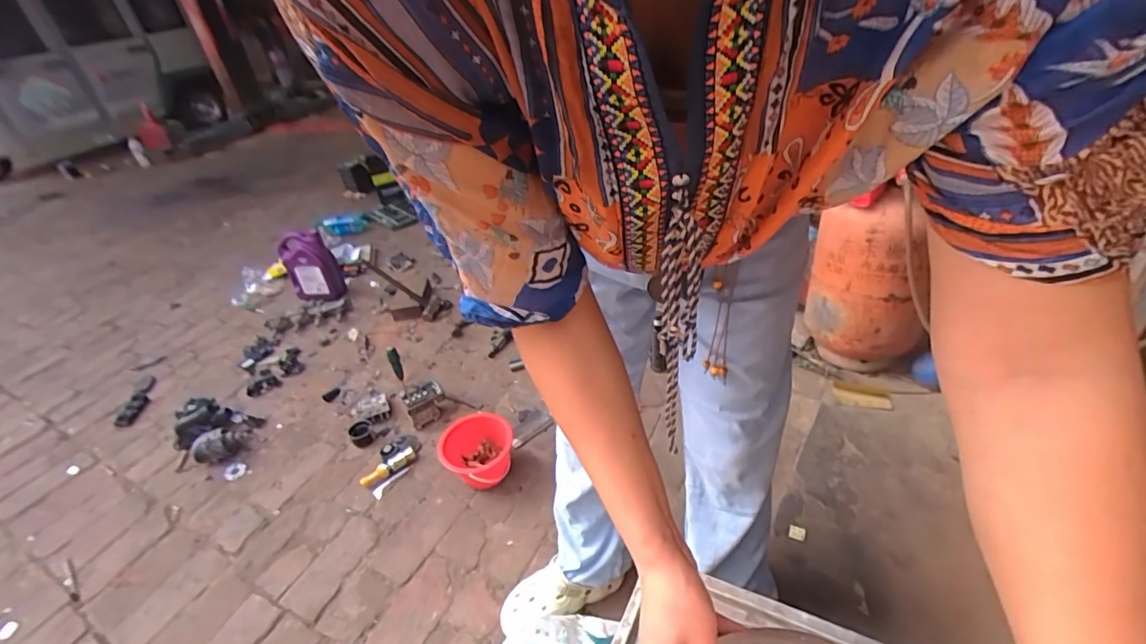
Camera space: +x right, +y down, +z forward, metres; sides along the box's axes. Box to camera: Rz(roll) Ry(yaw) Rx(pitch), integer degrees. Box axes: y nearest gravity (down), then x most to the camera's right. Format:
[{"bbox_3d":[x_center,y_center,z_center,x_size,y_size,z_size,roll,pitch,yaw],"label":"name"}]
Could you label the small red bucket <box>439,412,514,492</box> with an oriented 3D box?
[{"bbox_3d":[-0.244,0.338,1.309,0.183,0.124,0.179,-6,37,4],"label":"small red bucket"}]

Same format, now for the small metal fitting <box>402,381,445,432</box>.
[{"bbox_3d":[-0.449,0.248,1.524,0.116,0.082,0.111,-26,40,-22],"label":"small metal fitting"}]

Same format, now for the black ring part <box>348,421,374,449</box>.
[{"bbox_3d":[-0.632,0.334,1.492,0.066,0.051,0.088,-27,40,-23],"label":"black ring part"}]

